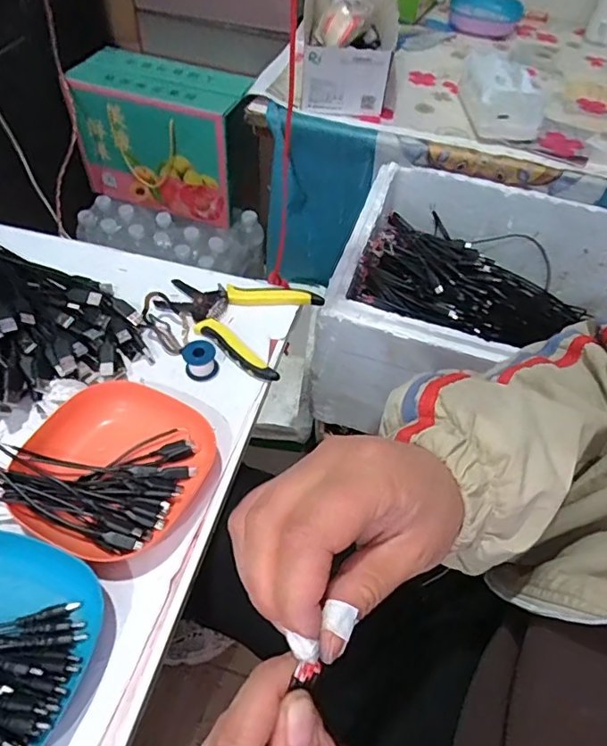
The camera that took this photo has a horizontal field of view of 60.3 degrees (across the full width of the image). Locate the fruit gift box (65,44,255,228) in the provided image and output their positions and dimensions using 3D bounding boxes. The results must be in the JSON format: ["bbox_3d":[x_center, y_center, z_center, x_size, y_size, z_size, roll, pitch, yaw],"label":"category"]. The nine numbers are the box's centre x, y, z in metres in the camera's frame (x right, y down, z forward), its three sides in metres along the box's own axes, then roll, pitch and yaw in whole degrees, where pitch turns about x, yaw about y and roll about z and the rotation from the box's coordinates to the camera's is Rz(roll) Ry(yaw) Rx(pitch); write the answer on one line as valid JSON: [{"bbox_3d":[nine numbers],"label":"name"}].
[{"bbox_3d":[-0.264,-0.471,1.051,0.331,0.236,0.154,17,53,8],"label":"fruit gift box"}]

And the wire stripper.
[{"bbox_3d":[-0.075,-0.058,0.532,0.153,0.017,0.118,19,54,10],"label":"wire stripper"}]

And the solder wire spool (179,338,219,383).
[{"bbox_3d":[-0.096,-0.012,0.486,0.030,0.029,0.028,-9,54,-11],"label":"solder wire spool"}]

